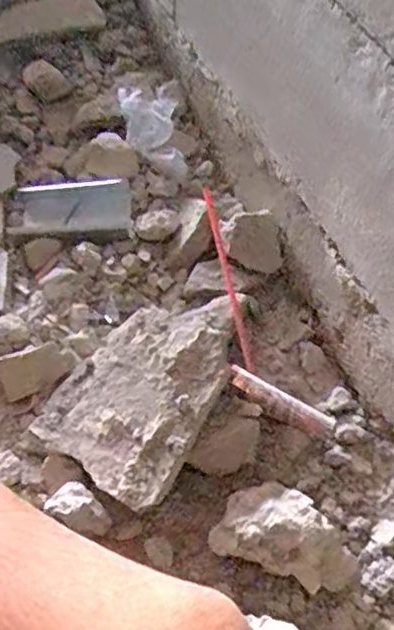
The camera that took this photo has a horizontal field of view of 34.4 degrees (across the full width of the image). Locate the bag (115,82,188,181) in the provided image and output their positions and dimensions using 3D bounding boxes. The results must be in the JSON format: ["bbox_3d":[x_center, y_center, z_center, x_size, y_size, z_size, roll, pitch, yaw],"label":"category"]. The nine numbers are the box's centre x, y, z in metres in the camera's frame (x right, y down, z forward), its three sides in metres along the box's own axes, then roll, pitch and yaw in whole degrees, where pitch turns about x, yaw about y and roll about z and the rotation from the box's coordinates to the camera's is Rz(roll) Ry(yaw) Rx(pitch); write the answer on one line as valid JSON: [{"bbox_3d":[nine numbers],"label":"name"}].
[{"bbox_3d":[-0.056,-0.241,0.833,0.076,0.052,0.131,-8,55,-8],"label":"bag"}]

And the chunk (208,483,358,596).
[{"bbox_3d":[0.084,0.200,0.577,0.128,0.050,0.081,23,56,14],"label":"chunk"}]

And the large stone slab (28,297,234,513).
[{"bbox_3d":[-0.042,0.061,0.639,0.147,0.050,0.232,29,58,18],"label":"large stone slab"}]

